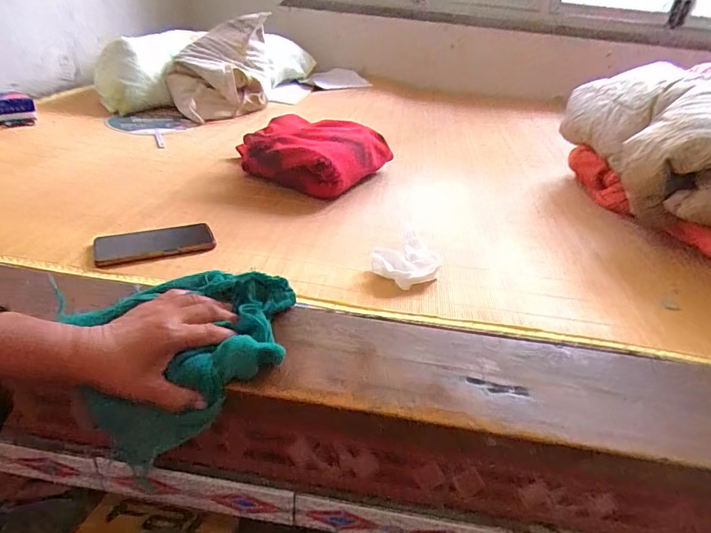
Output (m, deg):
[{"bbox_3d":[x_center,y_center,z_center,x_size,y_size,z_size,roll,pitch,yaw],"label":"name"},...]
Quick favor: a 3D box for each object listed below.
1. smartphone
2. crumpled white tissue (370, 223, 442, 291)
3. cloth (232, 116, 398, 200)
[{"bbox_3d":[-0.293,-0.033,0.643,0.159,0.015,0.079,-10,33,-24],"label":"smartphone"},{"bbox_3d":[0.070,-0.012,0.613,0.093,0.039,0.085,-17,36,-33],"label":"crumpled white tissue"},{"bbox_3d":[-0.078,-0.244,0.924,0.217,0.105,0.253,17,32,20],"label":"cloth"}]

